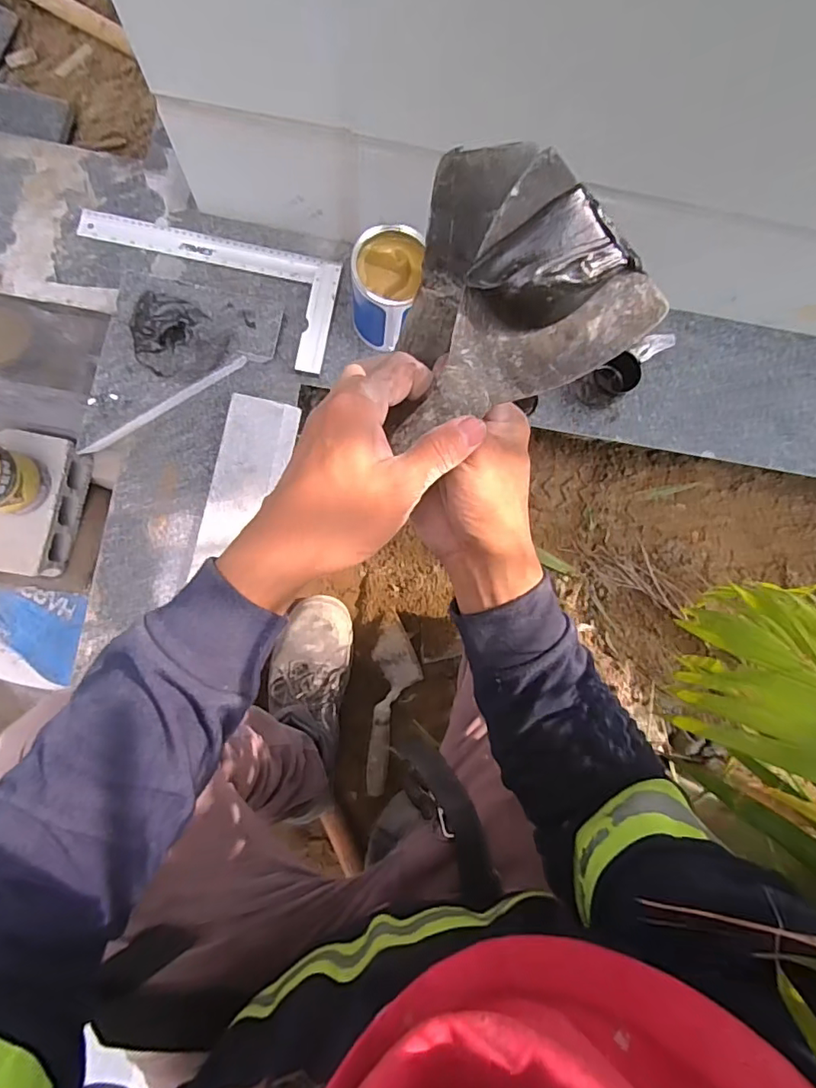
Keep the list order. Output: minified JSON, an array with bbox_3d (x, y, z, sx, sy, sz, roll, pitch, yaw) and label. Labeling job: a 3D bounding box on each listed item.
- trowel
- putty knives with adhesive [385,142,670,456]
[{"bbox_3d":[-0.017,0.224,0.738,0.068,0.054,0.249,3,84,-4],"label":"trowel"},{"bbox_3d":[0.047,-0.124,0.266,0.142,0.045,0.105,-16,120,4],"label":"putty knives with adhesive"}]

